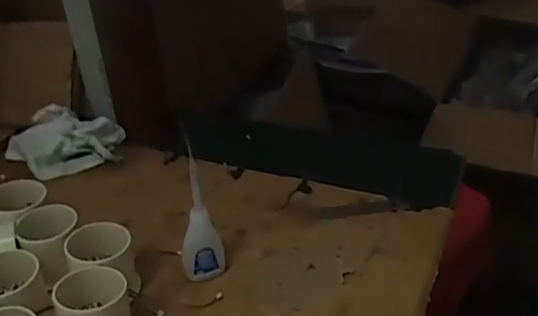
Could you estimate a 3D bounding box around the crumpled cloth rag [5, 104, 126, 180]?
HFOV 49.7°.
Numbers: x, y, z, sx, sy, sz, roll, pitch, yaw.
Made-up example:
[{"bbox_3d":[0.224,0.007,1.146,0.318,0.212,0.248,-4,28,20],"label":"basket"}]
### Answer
[{"bbox_3d":[-0.229,-0.019,0.655,0.125,0.047,0.092,-17,34,-22],"label":"crumpled cloth rag"}]

